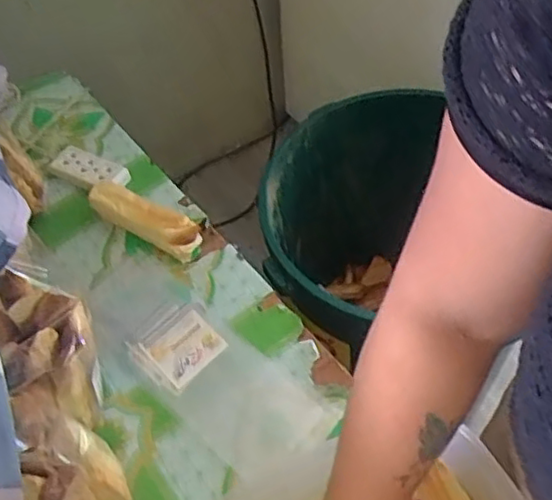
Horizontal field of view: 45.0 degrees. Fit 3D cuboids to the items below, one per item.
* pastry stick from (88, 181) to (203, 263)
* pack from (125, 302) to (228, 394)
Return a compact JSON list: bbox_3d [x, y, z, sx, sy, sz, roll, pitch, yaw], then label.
[{"bbox_3d":[-0.157,-0.042,0.794,0.153,0.048,0.050,27,56,9],"label":"pastry stick"},{"bbox_3d":[-0.107,0.101,0.719,0.086,0.017,0.084,-39,59,-23],"label":"pack"}]

